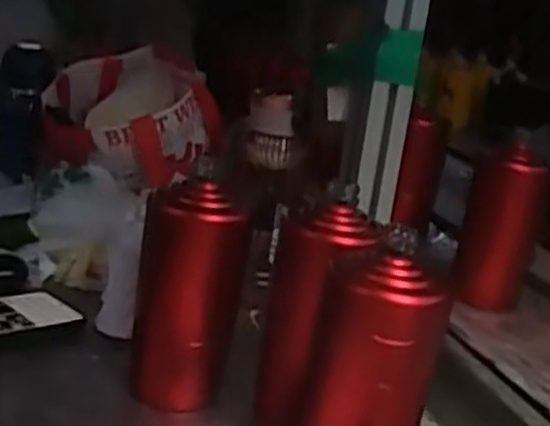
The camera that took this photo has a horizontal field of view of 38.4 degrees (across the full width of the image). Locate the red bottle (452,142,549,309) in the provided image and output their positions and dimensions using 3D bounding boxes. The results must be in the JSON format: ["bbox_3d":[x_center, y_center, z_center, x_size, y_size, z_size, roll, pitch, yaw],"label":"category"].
[{"bbox_3d":[0.262,0.018,0.925,0.088,0.174,0.067,11,18,17],"label":"red bottle"}]

